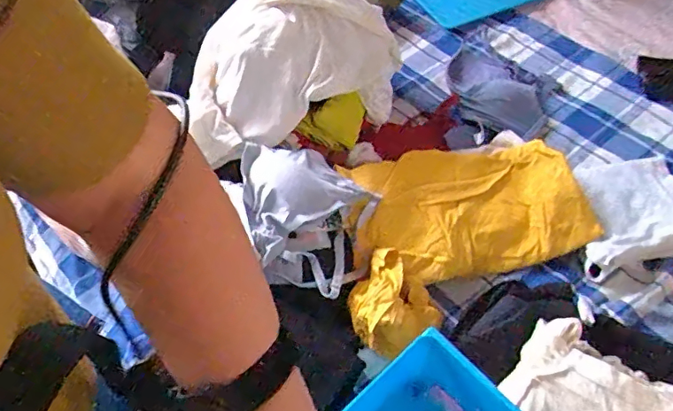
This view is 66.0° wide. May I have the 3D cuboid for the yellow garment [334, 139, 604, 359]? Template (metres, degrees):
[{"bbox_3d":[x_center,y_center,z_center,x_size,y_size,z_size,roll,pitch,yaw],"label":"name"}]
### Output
[{"bbox_3d":[0.159,0.031,0.701,0.350,0.077,0.255,-18,53,-11],"label":"yellow garment"}]

